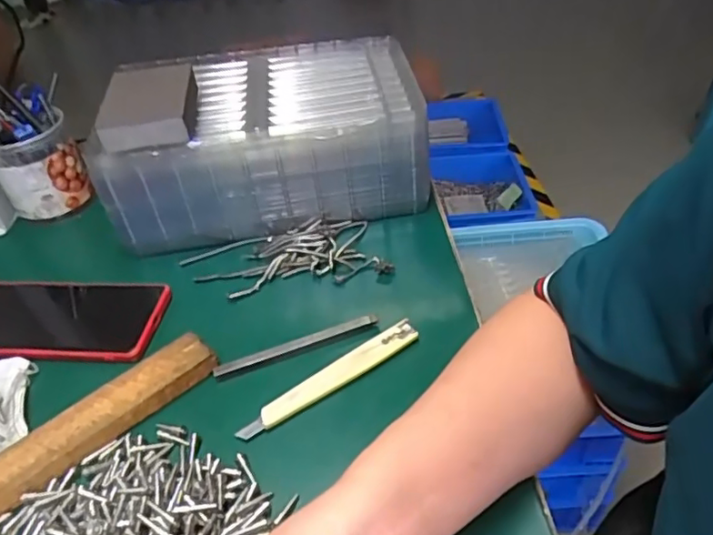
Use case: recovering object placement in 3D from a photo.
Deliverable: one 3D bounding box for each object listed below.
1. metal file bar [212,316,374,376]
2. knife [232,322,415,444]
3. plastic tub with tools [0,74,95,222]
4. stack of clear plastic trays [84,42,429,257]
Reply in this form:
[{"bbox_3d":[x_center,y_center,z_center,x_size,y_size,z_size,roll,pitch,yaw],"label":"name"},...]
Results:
[{"bbox_3d":[-0.044,0.057,0.430,0.123,0.010,0.009,-16,43,-12],"label":"metal file bar"},{"bbox_3d":[-0.017,0.076,0.407,0.141,0.013,0.016,-27,46,-23],"label":"knife"},{"bbox_3d":[-0.326,-0.130,0.566,0.085,0.154,0.080,-2,41,2],"label":"plastic tub with tools"},{"bbox_3d":[-0.085,-0.122,0.563,0.274,0.109,0.167,-7,41,-3],"label":"stack of clear plastic trays"}]

